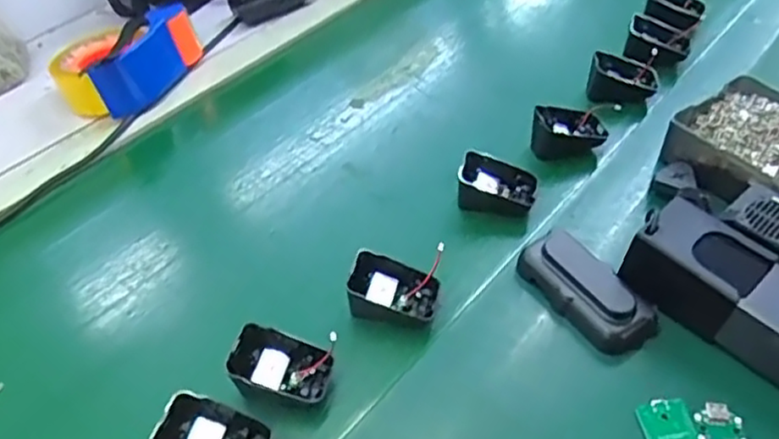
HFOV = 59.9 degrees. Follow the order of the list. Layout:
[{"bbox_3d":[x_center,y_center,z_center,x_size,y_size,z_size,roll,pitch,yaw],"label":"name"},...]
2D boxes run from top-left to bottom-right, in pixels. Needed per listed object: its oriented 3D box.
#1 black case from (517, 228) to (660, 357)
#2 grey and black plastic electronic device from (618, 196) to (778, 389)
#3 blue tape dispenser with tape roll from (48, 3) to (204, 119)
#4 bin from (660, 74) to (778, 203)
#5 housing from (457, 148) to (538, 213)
[{"bbox_3d":[0.149,0.053,0.512,0.054,0.036,0.107,-28,49,-23],"label":"black case"},{"bbox_3d":[0.250,0.055,0.480,0.151,0.060,0.060,33,55,31],"label":"grey and black plastic electronic device"},{"bbox_3d":[-0.300,-0.177,0.757,0.124,0.069,0.151,19,49,22],"label":"blue tape dispenser with tape roll"},{"bbox_3d":[0.338,-0.054,0.587,0.131,0.045,0.159,-30,50,-24],"label":"bin"},{"bbox_3d":[0.095,-0.029,0.592,0.066,0.032,0.049,10,46,13],"label":"housing"}]

